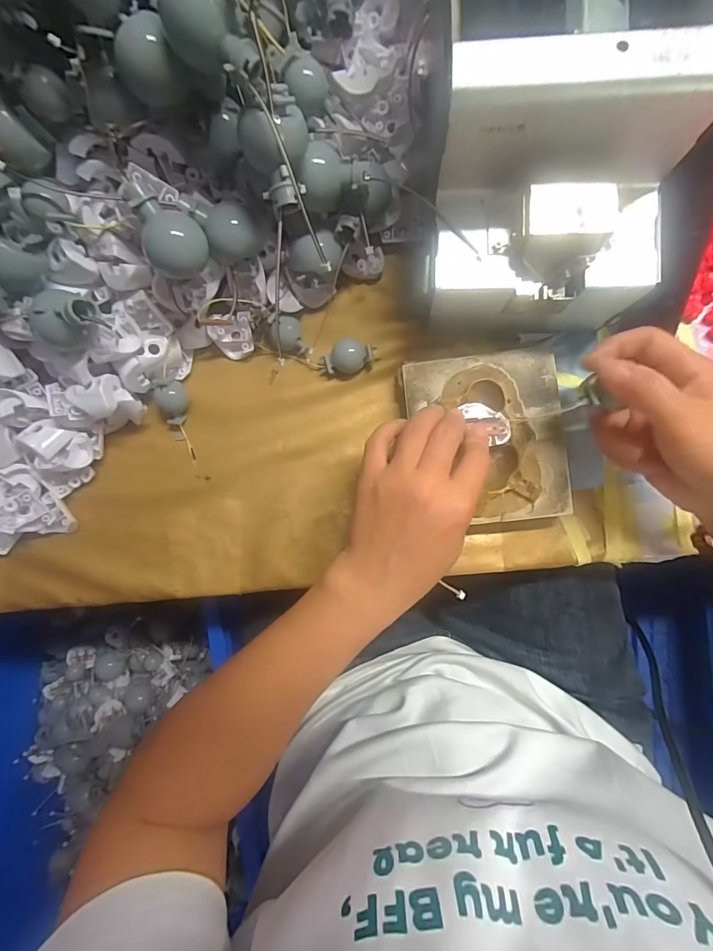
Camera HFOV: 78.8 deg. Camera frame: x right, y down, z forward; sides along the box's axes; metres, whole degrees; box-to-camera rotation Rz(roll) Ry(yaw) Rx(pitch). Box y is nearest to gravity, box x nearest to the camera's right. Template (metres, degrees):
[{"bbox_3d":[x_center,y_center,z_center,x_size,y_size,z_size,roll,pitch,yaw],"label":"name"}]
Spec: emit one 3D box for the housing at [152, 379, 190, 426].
[{"bbox_3d":[-0.138,-0.054,0.322,0.018,0.019,0.032,6,95,3],"label":"housing"}]

